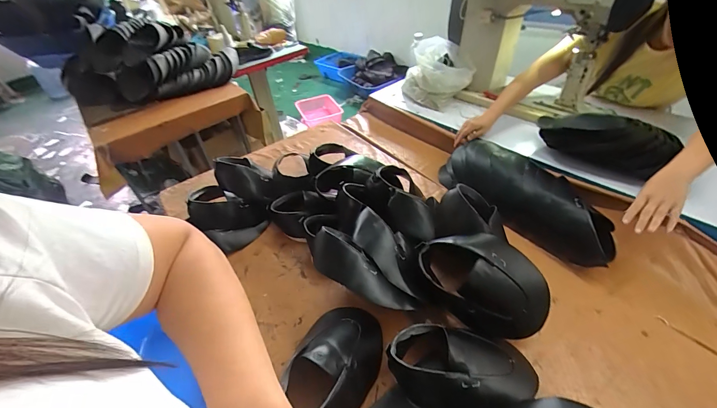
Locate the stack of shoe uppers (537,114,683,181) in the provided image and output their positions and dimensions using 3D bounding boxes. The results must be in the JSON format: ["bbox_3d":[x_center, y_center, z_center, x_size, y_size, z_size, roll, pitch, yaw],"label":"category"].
[{"bbox_3d":[0.639,-0.177,0.871,0.150,0.099,0.300,-32,47,-26],"label":"stack of shoe uppers"}]

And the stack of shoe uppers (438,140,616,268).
[{"bbox_3d":[0.423,-0.036,0.870,0.152,0.116,0.504,-28,46,-22],"label":"stack of shoe uppers"}]

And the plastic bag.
[{"bbox_3d":[0.293,-0.481,1.239,0.255,0.186,0.208,4,42,12],"label":"plastic bag"}]

